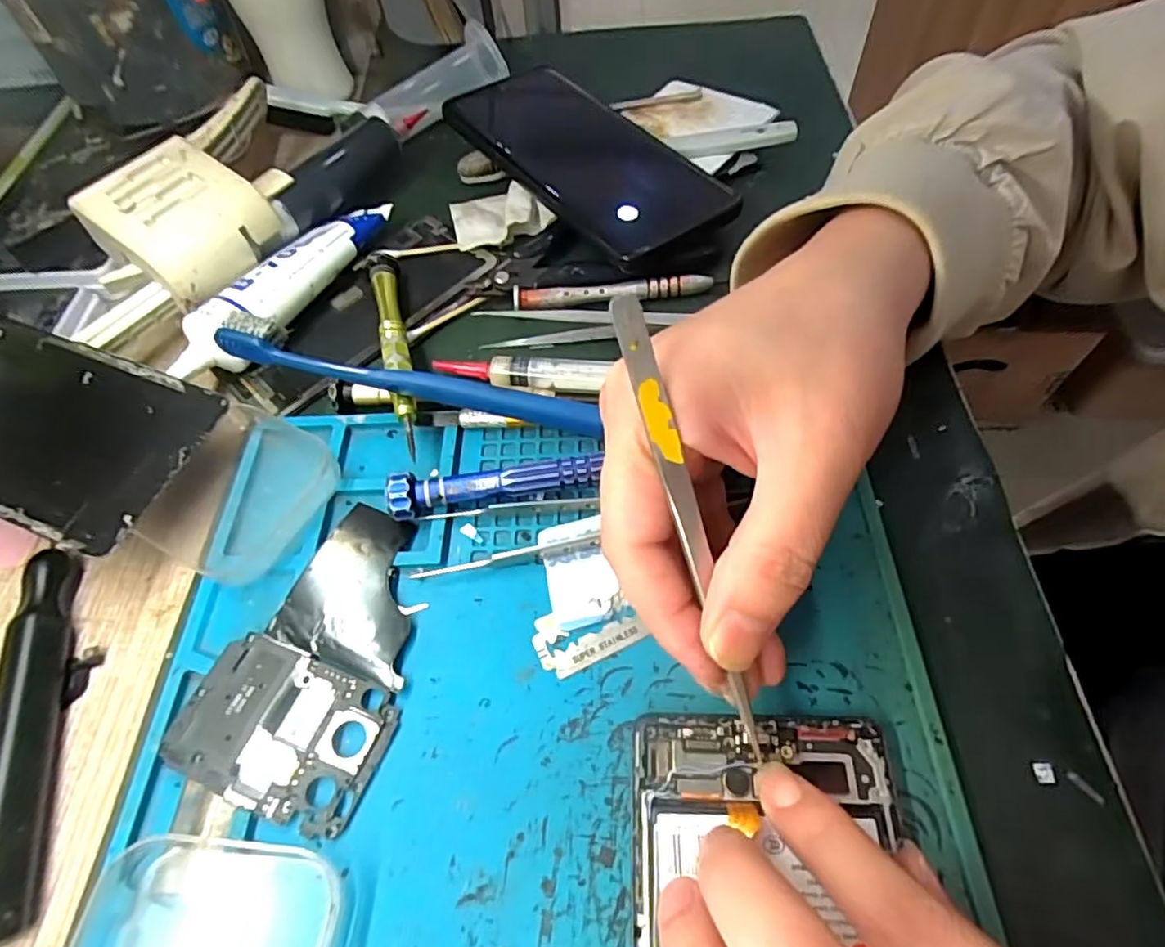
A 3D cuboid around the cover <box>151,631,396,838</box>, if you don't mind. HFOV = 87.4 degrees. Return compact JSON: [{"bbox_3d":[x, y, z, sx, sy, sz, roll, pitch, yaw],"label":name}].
[{"bbox_3d":[-0.095,0.082,0.195,0.065,0.007,0.045,17,62,14],"label":"cover"}]

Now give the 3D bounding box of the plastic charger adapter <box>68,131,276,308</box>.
[{"bbox_3d":[-0.184,-0.115,0.280,0.058,0.034,0.061,25,64,18],"label":"plastic charger adapter"}]

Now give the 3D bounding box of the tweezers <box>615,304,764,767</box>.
[{"bbox_3d":[0.031,0.020,0.163,0.007,0.137,0.005,-20,15,-8],"label":"tweezers"}]

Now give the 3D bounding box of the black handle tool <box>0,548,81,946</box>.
[{"bbox_3d":[-0.182,0.081,0.200,0.014,0.019,0.123,-17,59,-6],"label":"black handle tool"}]

